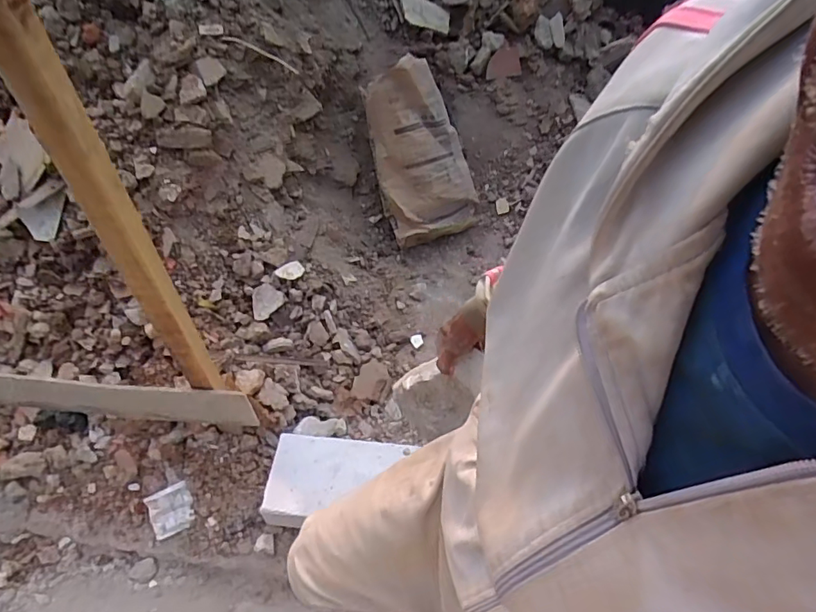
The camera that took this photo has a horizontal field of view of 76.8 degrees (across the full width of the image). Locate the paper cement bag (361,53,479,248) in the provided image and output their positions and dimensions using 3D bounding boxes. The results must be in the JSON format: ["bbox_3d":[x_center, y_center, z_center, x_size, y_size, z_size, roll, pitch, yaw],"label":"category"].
[{"bbox_3d":[0.058,-0.541,1.846,0.365,0.625,0.114,-24,25,-21],"label":"paper cement bag"}]

